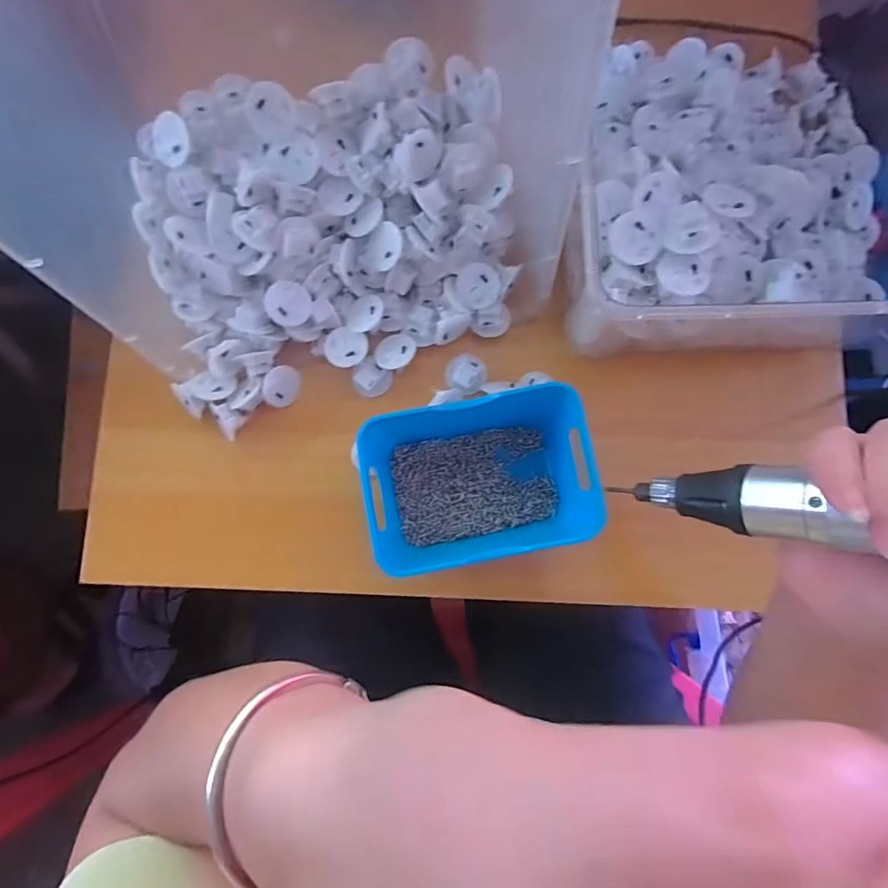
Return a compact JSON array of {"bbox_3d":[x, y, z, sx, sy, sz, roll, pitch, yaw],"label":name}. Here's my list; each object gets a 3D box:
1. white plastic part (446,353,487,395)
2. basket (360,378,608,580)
[{"bbox_3d":[0.018,-0.056,0.386,0.031,0.010,0.031,0,83,1],"label":"white plastic part"},{"bbox_3d":[0.023,0.024,0.350,0.152,0.065,0.114,-11,83,0],"label":"basket"}]

